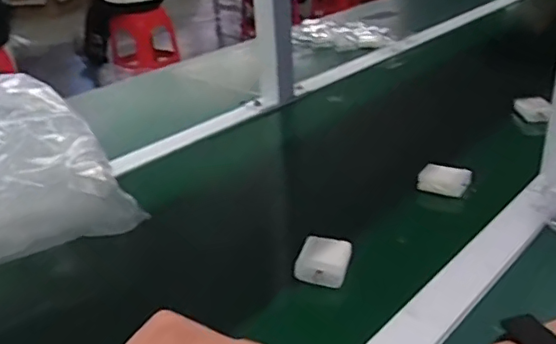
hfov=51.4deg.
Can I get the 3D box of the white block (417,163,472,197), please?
[{"bbox_3d":[0.187,0.009,0.652,0.054,0.020,0.036,13,31,29],"label":"white block"}]

